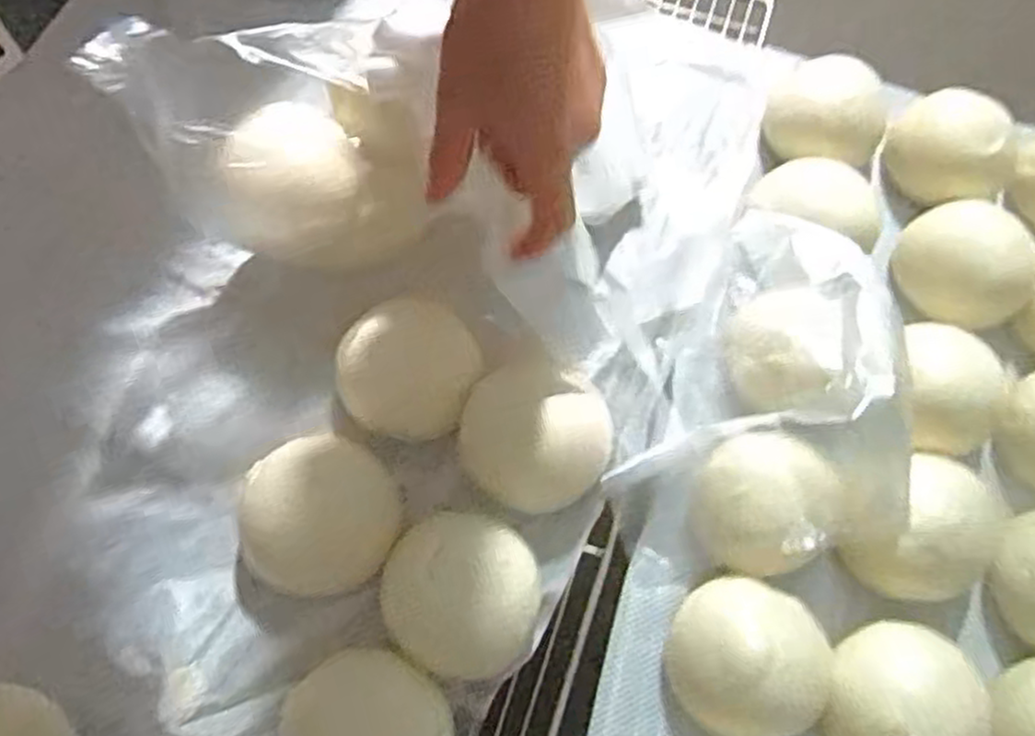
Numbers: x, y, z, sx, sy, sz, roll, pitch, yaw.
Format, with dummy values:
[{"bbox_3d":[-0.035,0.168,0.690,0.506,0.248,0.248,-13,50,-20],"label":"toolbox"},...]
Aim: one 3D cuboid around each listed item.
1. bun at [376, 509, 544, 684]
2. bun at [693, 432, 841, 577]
[{"bbox_3d":[-0.031,0.120,0.391,0.083,0.043,0.077,1,70,-3],"label":"bun"},{"bbox_3d":[0.137,0.077,0.414,0.067,0.041,0.070,1,70,-3],"label":"bun"}]

